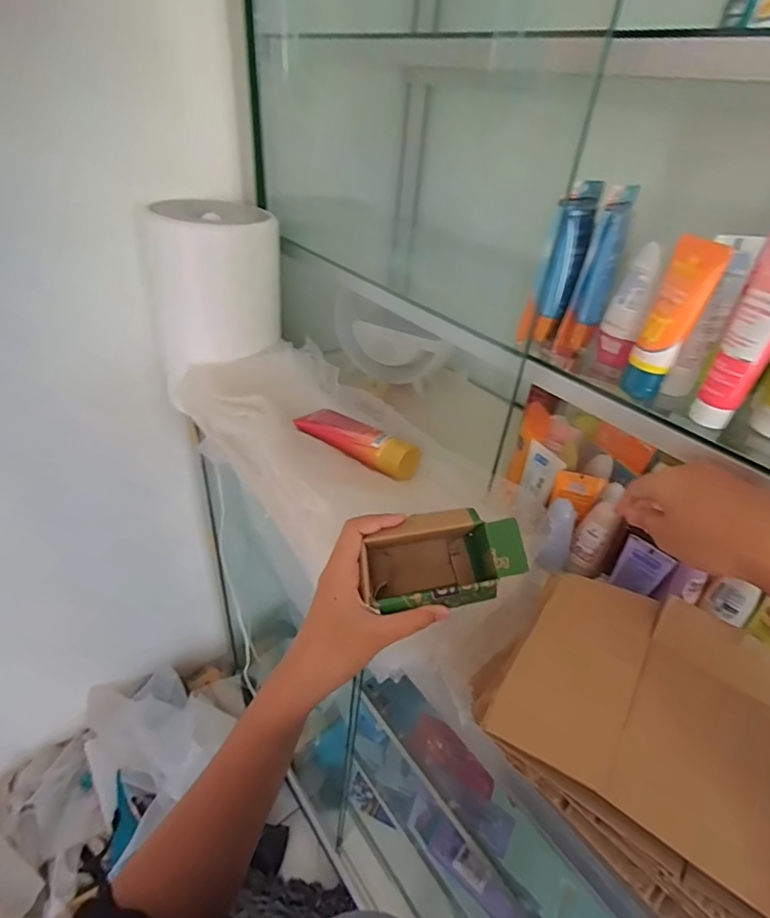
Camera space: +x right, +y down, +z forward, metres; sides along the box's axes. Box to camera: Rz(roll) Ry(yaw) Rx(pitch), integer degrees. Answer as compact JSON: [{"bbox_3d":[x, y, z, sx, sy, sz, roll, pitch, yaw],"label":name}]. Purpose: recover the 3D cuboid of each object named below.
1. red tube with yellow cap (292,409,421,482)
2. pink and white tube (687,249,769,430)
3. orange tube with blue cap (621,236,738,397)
[{"bbox_3d":[-0.043,-0.032,0.632,0.185,0.046,0.040,26,43,25],"label":"red tube with yellow cap"},{"bbox_3d":[0.271,-0.083,0.360,0.037,0.126,0.026,26,43,25],"label":"pink and white tube"},{"bbox_3d":[0.236,-0.114,0.400,0.036,0.125,0.038,22,41,21],"label":"orange tube with blue cap"}]

